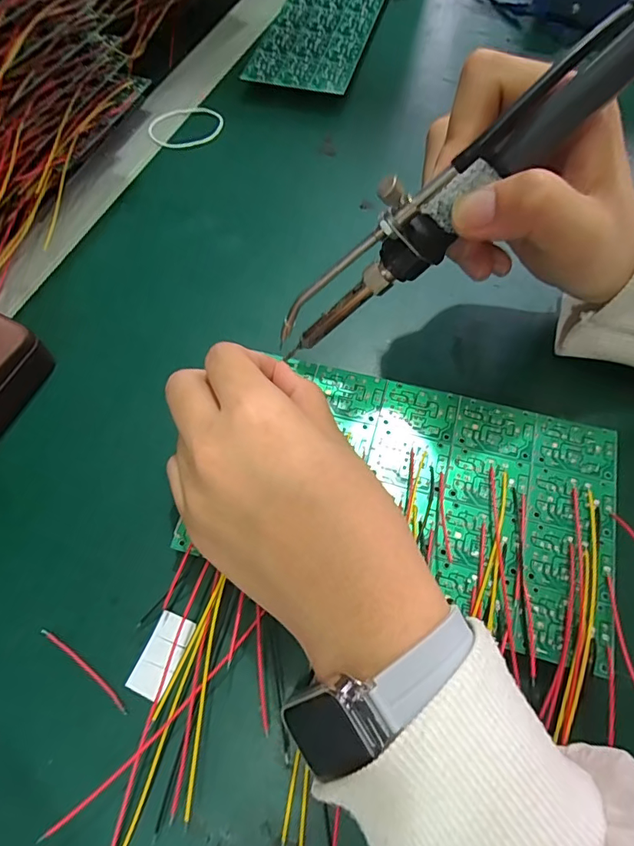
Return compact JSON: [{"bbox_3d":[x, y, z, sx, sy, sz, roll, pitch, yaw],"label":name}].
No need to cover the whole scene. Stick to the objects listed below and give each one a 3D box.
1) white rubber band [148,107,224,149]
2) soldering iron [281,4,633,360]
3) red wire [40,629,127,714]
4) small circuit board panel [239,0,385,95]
[{"bbox_3d":[-0.093,-0.210,0.332,0.052,0.004,0.041,-1,64,2],"label":"white rubber band"},{"bbox_3d":[0.053,-0.089,0.161,0.197,0.034,0.024,-35,60,31],"label":"soldering iron"},{"bbox_3d":[-0.092,0.097,0.185,0.048,0.004,0.004,32,69,16],"label":"red wire"},{"bbox_3d":[0.004,-0.311,0.365,0.076,0.004,0.163,15,68,9],"label":"small circuit board panel"}]

